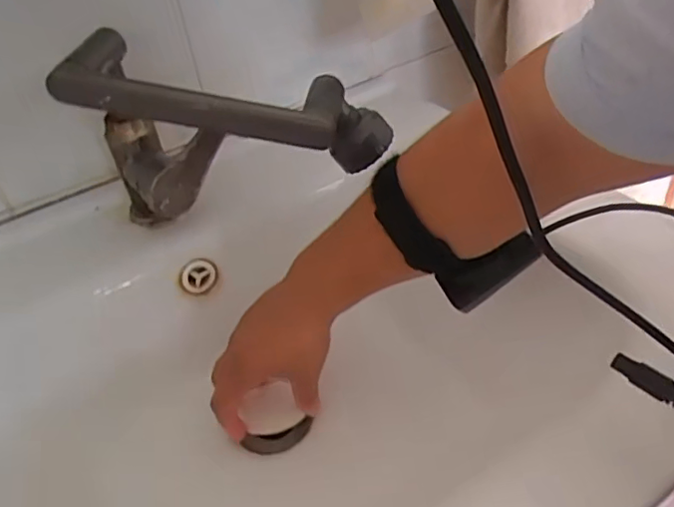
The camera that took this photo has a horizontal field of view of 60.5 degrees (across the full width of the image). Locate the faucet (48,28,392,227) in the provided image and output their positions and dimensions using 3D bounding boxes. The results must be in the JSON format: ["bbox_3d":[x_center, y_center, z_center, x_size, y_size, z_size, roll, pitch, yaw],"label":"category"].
[{"bbox_3d":[-0.077,-0.077,0.436,0.215,0.163,0.070,2,41,13],"label":"faucet"}]

